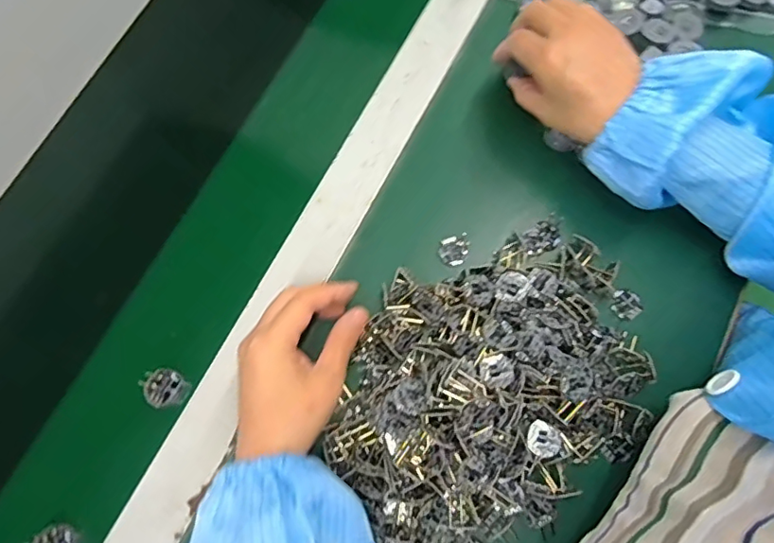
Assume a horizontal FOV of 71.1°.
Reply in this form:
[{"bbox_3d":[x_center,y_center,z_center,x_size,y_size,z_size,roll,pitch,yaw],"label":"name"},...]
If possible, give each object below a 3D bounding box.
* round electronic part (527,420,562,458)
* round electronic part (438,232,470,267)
[{"bbox_3d":[0.110,0.119,0.382,0.023,0.009,0.023,0,73,1],"label":"round electronic part"},{"bbox_3d":[0.055,-0.019,0.445,0.023,0.004,0.030,11,74,4],"label":"round electronic part"}]

